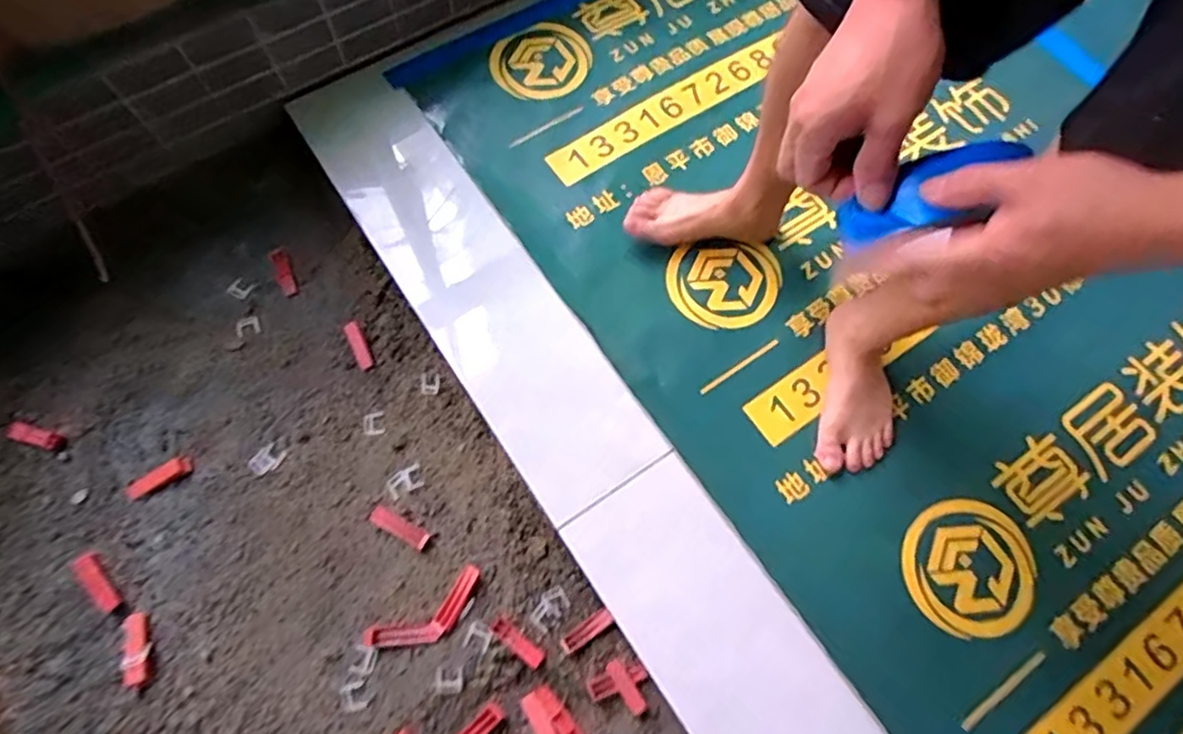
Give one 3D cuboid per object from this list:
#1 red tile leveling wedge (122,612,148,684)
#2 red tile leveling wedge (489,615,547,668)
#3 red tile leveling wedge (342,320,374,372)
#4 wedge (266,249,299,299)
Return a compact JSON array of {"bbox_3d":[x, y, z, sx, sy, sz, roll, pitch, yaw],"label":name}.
[{"bbox_3d":[-0.573,0.354,0.807,0.030,0.010,0.085,-9,70,-5],"label":"red tile leveling wedge"},{"bbox_3d":[-0.095,0.349,0.818,0.078,0.009,0.023,35,73,11],"label":"red tile leveling wedge"},{"bbox_3d":[-0.343,-0.031,0.946,0.024,0.016,0.076,-25,72,-10],"label":"red tile leveling wedge"},{"bbox_3d":[-0.477,-0.146,0.999,0.028,0.007,0.087,-26,73,-11],"label":"wedge"}]

